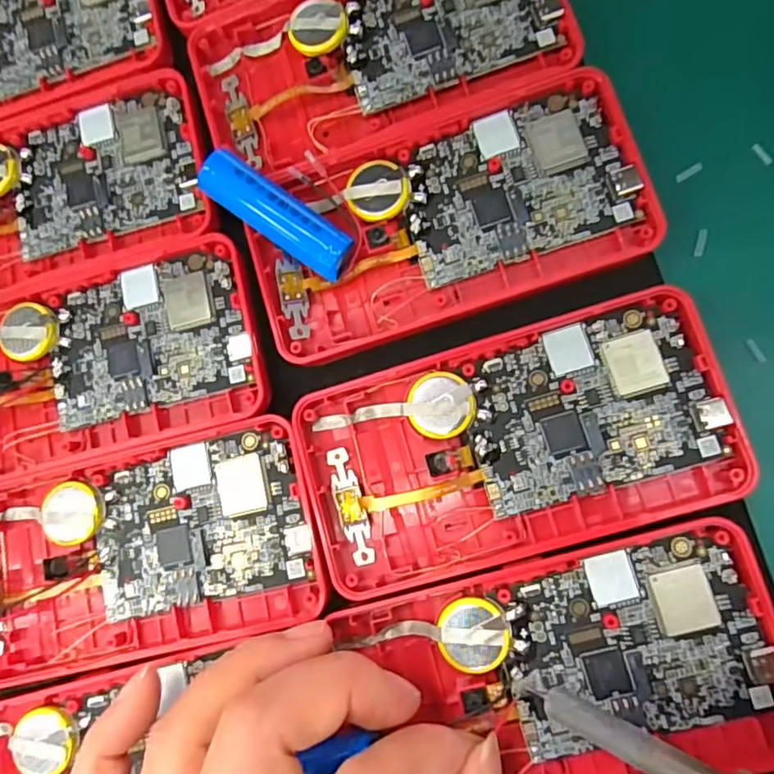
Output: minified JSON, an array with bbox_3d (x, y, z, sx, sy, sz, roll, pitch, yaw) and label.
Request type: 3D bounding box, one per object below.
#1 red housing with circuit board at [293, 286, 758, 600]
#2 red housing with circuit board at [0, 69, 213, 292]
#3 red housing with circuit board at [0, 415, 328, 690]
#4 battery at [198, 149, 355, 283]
[{"bbox_3d":[0.035,0.017,0.167,0.119,0.010,0.061,-17,79,6],"label":"red housing with circuit board"},{"bbox_3d":[-0.121,-0.066,0.206,0.120,0.018,0.058,-15,79,6],"label":"red housing with circuit board"},{"bbox_3d":[-0.081,0.052,0.183,0.119,0.018,0.062,-14,79,6],"label":"red housing with circuit board"},{"bbox_3d":[-0.033,-0.053,0.182,0.050,0.014,0.015,36,86,-2],"label":"battery"}]

